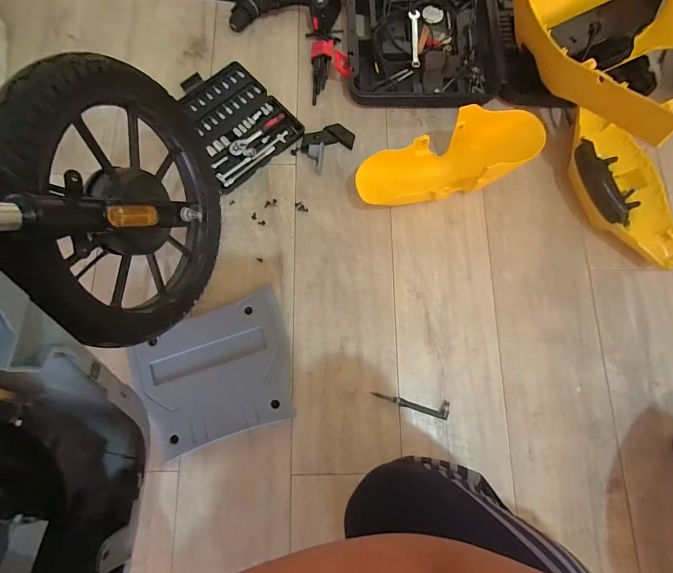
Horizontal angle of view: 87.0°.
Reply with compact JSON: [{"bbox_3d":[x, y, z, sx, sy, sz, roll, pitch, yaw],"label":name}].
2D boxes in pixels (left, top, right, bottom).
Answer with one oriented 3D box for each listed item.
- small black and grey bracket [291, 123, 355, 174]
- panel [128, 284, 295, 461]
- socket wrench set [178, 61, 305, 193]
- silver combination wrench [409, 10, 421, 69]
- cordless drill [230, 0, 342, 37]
[{"bbox_3d":[-0.024,-0.307,0.761,0.129,0.026,0.081,-37,81,-8],"label":"small black and grey bracket"},{"bbox_3d":[-0.224,0.160,0.665,0.276,0.023,0.231,-16,79,-5],"label":"panel"},{"bbox_3d":[-0.229,-0.362,0.770,0.209,0.024,0.257,-40,82,-9],"label":"socket wrench set"},{"bbox_3d":[0.176,-0.560,0.800,0.025,0.012,0.153,3,78,-1],"label":"silver combination wrench"},{"bbox_3d":[-0.110,-0.655,0.811,0.241,0.083,0.132,4,78,-1],"label":"cordless drill"}]

